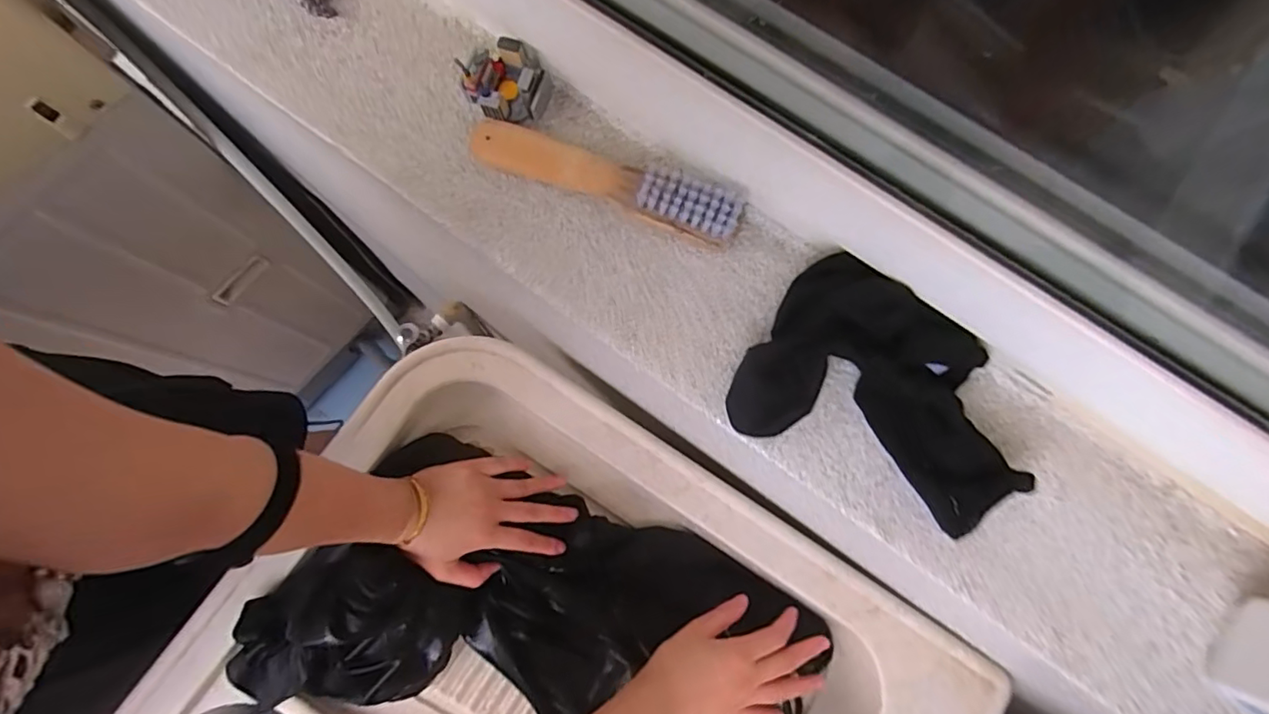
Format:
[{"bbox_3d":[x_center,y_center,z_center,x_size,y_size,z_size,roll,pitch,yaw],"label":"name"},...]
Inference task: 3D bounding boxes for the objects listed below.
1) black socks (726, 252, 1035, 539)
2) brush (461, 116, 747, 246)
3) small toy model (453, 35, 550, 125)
[{"bbox_3d":[0.159,0.028,0.366,0.170,0.048,0.121,35,78,7],"label":"black socks"},{"bbox_3d":[-0.024,-0.128,0.406,0.201,0.043,0.031,23,77,4],"label":"brush"},{"bbox_3d":[-0.094,-0.201,0.414,0.053,0.033,0.049,0,76,-1],"label":"small toy model"}]

